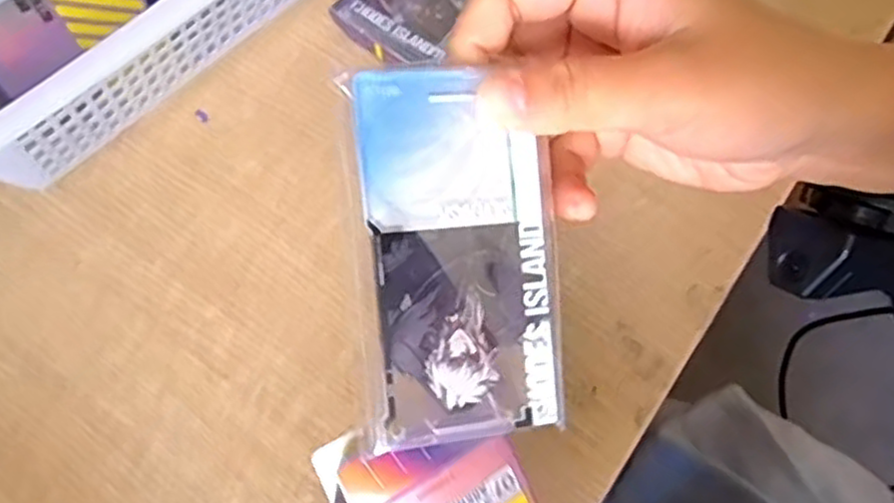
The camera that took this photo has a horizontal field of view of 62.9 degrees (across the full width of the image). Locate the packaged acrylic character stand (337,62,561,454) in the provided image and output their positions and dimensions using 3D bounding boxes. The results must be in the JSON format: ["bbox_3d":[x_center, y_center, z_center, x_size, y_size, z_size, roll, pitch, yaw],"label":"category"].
[{"bbox_3d":[0.003,0.001,0.200,0.056,0.004,0.101,-6,93,-15],"label":"packaged acrylic character stand"}]

